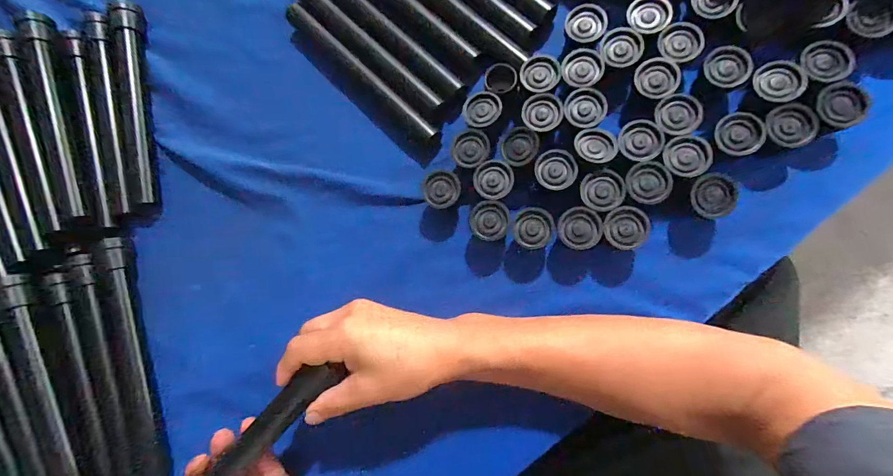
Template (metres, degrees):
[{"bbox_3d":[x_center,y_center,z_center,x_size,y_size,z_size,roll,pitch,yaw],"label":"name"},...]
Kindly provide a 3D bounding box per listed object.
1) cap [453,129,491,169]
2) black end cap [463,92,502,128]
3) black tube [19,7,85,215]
[{"bbox_3d":[0.023,-0.080,0.360,0.032,0.020,0.034,-1,82,10],"label":"cap"},{"bbox_3d":[0.033,-0.116,0.361,0.034,0.017,0.030,-9,81,9],"label":"black end cap"},{"bbox_3d":[-0.436,-0.139,0.438,0.031,0.021,0.244,-17,80,8],"label":"black tube"}]

